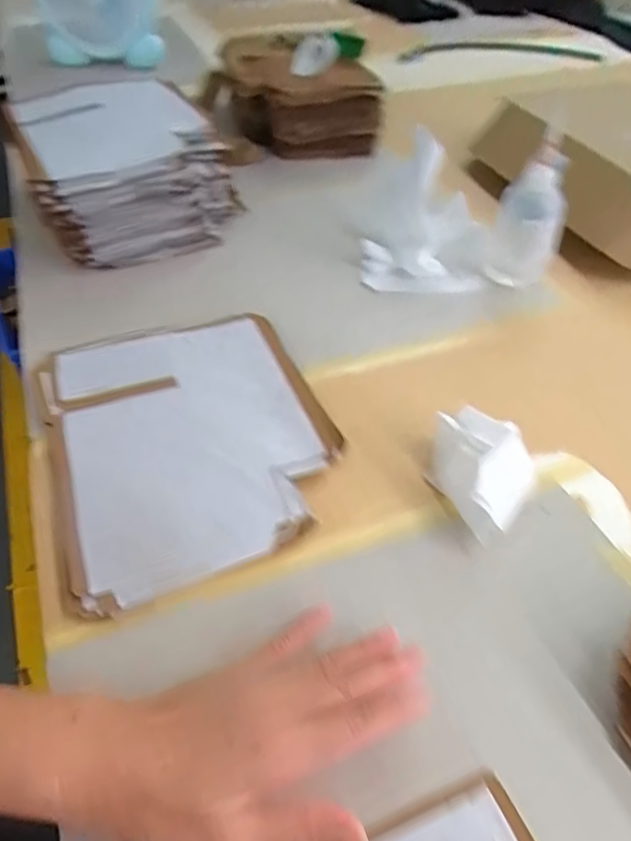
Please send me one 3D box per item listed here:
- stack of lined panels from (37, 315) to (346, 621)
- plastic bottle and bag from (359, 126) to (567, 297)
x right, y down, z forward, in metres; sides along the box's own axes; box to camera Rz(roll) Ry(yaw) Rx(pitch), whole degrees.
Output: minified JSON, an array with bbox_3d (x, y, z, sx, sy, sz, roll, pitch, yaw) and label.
[{"bbox_3d":[-0.100,0.010,0.444,0.214,0.035,0.246,-19,50,-18],"label":"stack of lined panels"},{"bbox_3d":[0.150,-0.211,0.601,0.195,0.149,0.091,-5,47,-6],"label":"plastic bottle and bag"}]

